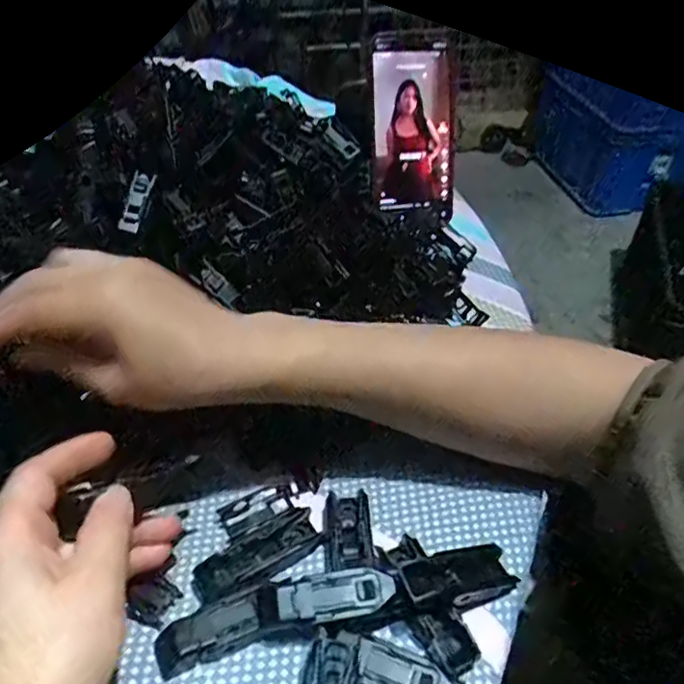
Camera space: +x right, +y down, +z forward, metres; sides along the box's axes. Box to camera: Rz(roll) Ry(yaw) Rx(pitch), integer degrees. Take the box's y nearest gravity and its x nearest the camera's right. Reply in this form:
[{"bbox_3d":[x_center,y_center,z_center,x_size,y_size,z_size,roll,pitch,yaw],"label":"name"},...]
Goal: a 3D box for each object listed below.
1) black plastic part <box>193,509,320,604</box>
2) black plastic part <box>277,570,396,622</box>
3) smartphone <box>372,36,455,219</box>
[{"bbox_3d":[-0.044,0.108,0.303,0.066,0.010,0.022,-19,48,-21],"label":"black plastic part"},{"bbox_3d":[-0.002,0.116,0.270,0.052,0.006,0.017,-8,44,-10],"label":"black plastic part"},{"bbox_3d":[0.063,-0.180,0.504,0.072,0.144,0.015,-6,15,-16],"label":"smartphone"}]

